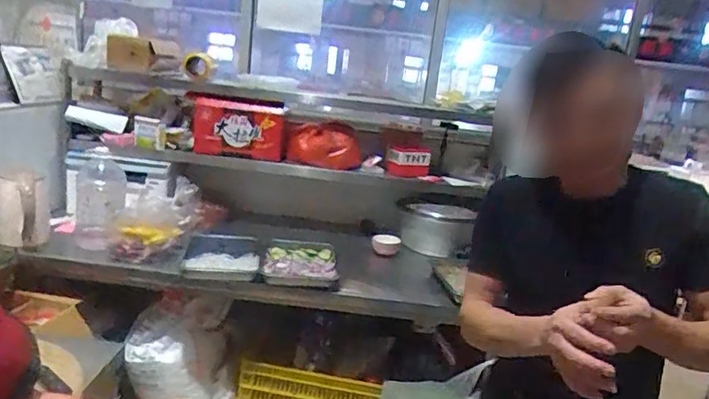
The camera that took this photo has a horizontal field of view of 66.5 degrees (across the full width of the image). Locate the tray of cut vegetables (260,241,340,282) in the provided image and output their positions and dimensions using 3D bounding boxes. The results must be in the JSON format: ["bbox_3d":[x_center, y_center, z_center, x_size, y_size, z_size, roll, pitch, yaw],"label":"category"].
[{"bbox_3d":[-0.181,0.207,1.830,0.260,0.063,0.269,4,14,-8],"label":"tray of cut vegetables"}]

